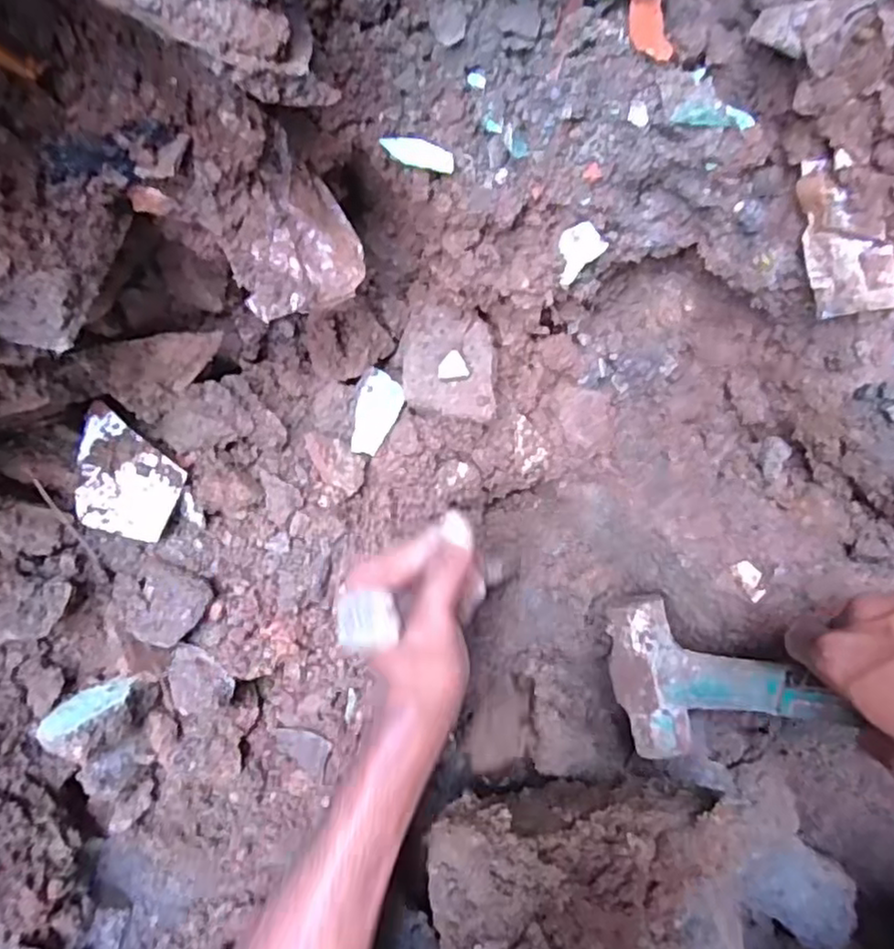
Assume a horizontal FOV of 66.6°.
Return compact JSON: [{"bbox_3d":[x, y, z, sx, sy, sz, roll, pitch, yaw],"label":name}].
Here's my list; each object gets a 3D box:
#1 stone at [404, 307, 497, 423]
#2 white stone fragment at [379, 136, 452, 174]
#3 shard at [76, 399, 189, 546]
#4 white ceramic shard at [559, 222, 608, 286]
[{"bbox_3d":[0.001,-0.076,0.456,0.060,0.015,0.084,-1,67,1],"label":"stone"},{"bbox_3d":[-0.015,-0.170,0.361,0.038,0.005,0.014,8,104,-7],"label":"white stone fragment"},{"bbox_3d":[-0.193,0.001,0.413,0.060,0.010,0.071,15,95,-11],"label":"shard"},{"bbox_3d":[0.077,-0.135,0.413,0.034,0.007,0.025,-43,81,22],"label":"white ceramic shard"}]

